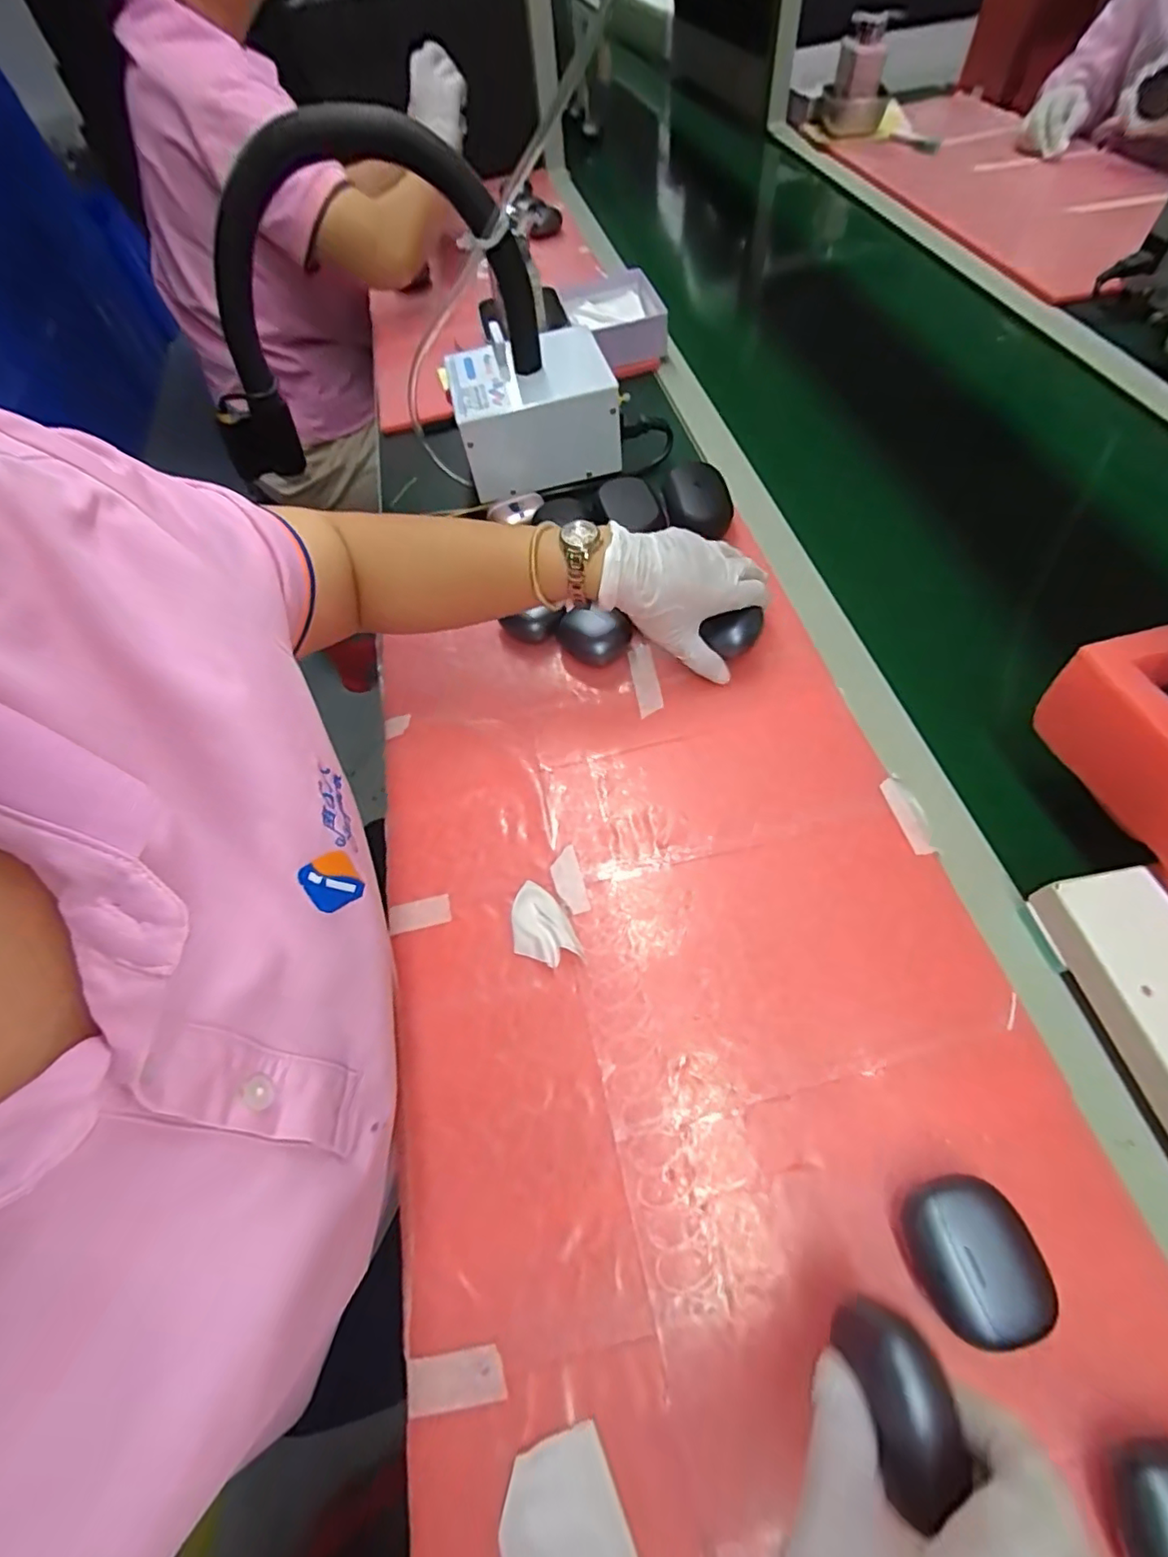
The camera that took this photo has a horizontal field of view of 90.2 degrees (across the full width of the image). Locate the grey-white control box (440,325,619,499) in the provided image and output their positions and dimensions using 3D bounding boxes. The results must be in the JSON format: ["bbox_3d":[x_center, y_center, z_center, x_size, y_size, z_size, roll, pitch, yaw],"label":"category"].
[{"bbox_3d":[-0.054,-0.380,0.600,0.159,0.096,0.126,-12,59,0],"label":"grey-white control box"}]

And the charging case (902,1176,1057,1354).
[{"bbox_3d":[0.173,0.213,0.259,0.048,0.023,0.056,-12,59,-1],"label":"charging case"}]

